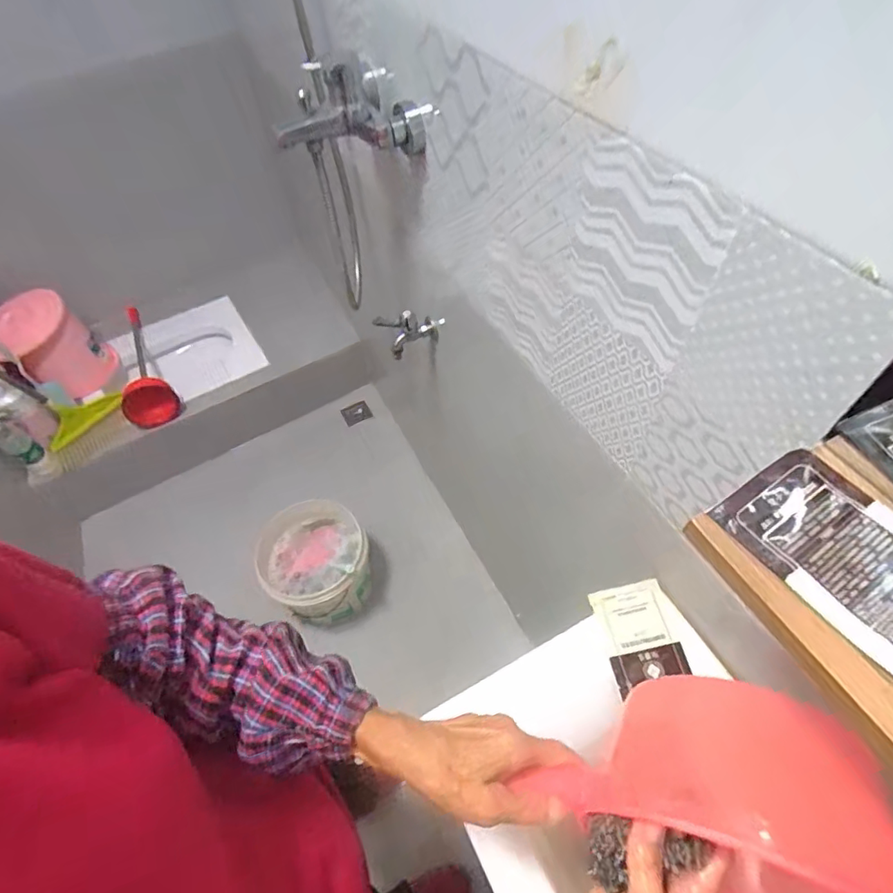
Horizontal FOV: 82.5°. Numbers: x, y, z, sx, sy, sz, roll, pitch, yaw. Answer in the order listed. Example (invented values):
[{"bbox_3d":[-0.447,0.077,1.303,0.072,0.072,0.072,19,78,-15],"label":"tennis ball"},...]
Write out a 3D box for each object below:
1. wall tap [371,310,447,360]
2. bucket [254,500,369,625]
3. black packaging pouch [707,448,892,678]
[{"bbox_3d":[-0.062,-0.223,0.966,0.117,0.091,0.048,-29,58,-18],"label":"wall tap"},{"bbox_3d":[-0.336,0.309,1.338,0.308,0.210,0.272,36,63,25],"label":"bucket"},{"bbox_3d":[0.208,0.053,0.268,0.077,0.007,0.105,-28,58,-17],"label":"black packaging pouch"}]

